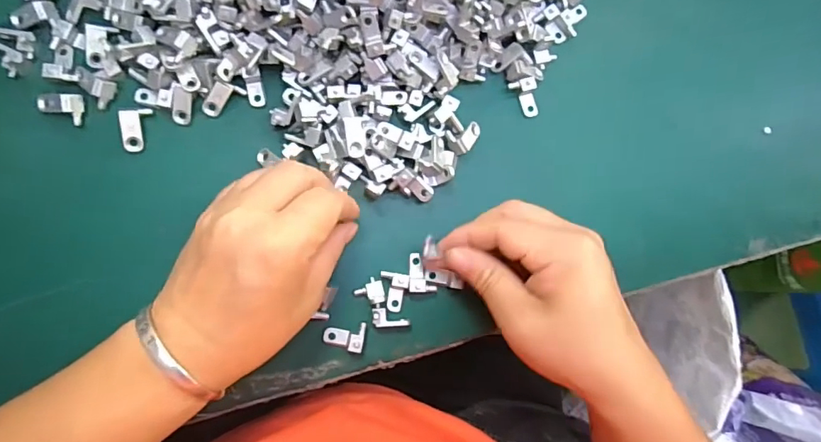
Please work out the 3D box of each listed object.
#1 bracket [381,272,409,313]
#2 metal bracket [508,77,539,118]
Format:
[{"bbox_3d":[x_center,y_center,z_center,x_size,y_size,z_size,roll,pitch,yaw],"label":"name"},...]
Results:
[{"bbox_3d":[-0.010,0.043,0.292,0.016,0.006,0.024,3,103,-8],"label":"bracket"},{"bbox_3d":[0.074,-0.079,0.312,0.015,0.007,0.025,-25,113,-9],"label":"metal bracket"}]

